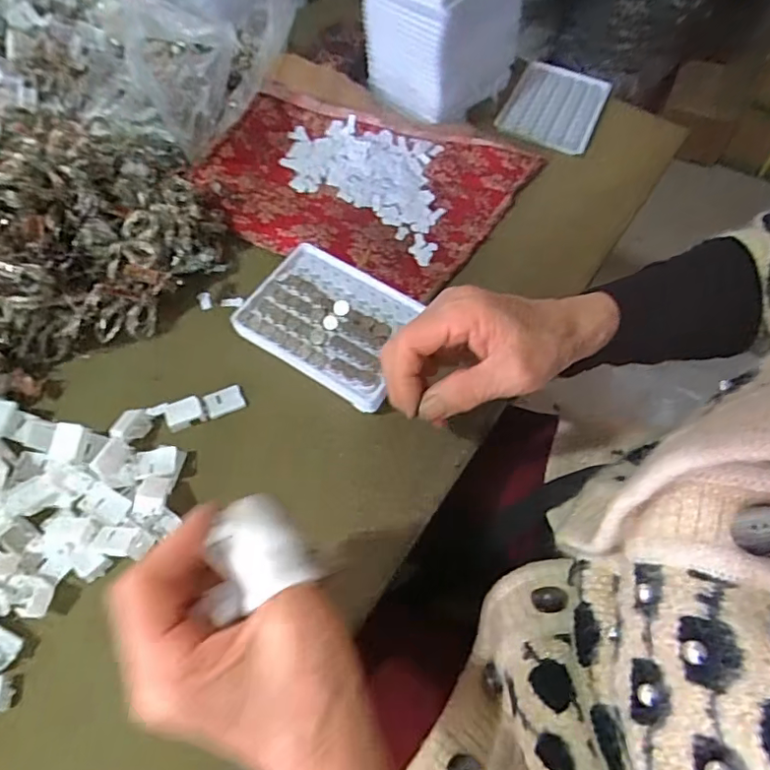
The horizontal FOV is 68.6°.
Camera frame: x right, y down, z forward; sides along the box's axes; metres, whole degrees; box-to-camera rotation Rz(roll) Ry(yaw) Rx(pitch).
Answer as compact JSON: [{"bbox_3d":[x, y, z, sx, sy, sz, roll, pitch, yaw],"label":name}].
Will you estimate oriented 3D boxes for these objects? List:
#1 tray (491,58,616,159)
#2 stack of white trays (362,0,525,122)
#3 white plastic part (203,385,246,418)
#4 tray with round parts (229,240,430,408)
[{"bbox_3d":[0.183,-0.300,0.607,0.095,0.009,0.135,24,62,10],"label":"tray"},{"bbox_3d":[0.057,-0.346,0.545,0.098,0.122,0.135,39,66,18],"label":"stack of white trays"},{"bbox_3d":[-0.118,0.012,0.419,0.028,0.004,0.019,-19,63,-13],"label":"white plastic part"},{"bbox_3d":[-0.040,-0.049,0.438,0.127,0.023,0.101,26,62,12],"label":"tray with round parts"}]

